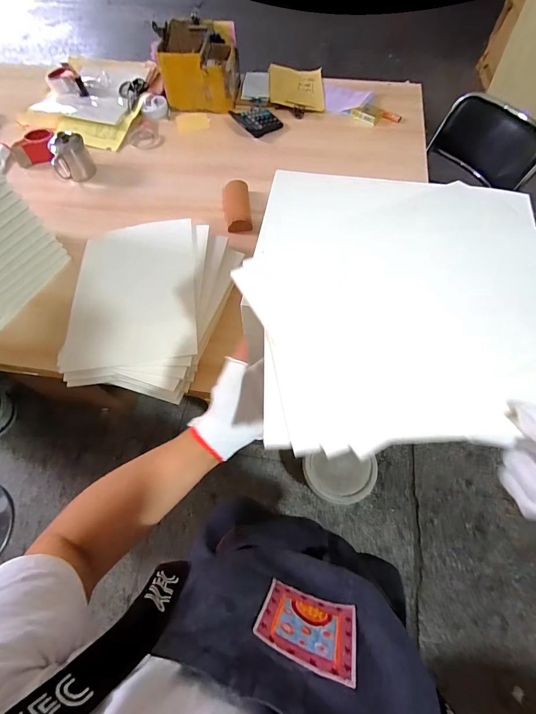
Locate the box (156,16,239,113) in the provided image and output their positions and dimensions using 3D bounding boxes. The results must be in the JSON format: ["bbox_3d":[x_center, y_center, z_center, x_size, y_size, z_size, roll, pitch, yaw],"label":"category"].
[{"bbox_3d":[-0.220,-0.956,1.133,0.239,0.146,0.235,-2,64,1],"label":"box"}]

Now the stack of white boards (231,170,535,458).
[{"bbox_3d":[0.182,-0.101,0.425,0.399,0.039,0.425,-7,57,3],"label":"stack of white boards"}]

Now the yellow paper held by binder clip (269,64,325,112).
[{"bbox_3d":[0.098,-0.941,1.177,0.190,0.036,0.295,0,64,2],"label":"yellow paper held by binder clip"}]

